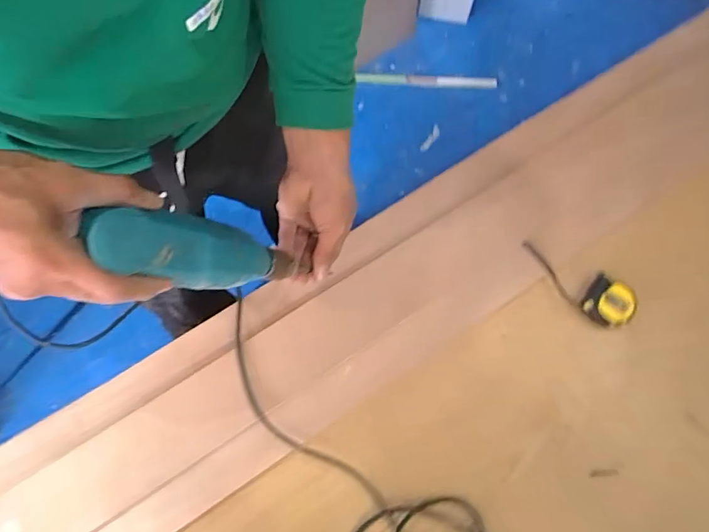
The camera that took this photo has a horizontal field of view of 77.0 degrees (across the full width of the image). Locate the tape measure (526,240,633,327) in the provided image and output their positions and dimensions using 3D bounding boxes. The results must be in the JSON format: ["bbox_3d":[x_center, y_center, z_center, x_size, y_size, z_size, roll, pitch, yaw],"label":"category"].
[{"bbox_3d":[0.330,0.029,0.672,0.183,0.036,0.068,26,75,8],"label":"tape measure"}]

